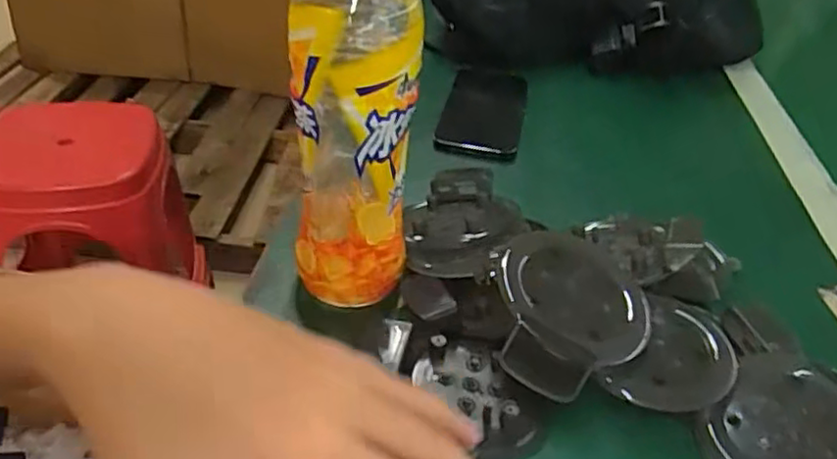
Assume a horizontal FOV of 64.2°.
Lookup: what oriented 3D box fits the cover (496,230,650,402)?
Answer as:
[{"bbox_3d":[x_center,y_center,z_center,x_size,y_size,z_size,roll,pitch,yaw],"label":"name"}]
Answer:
[{"bbox_3d":[0.083,0.044,0.373,0.087,0.022,0.098,26,55,9],"label":"cover"}]

